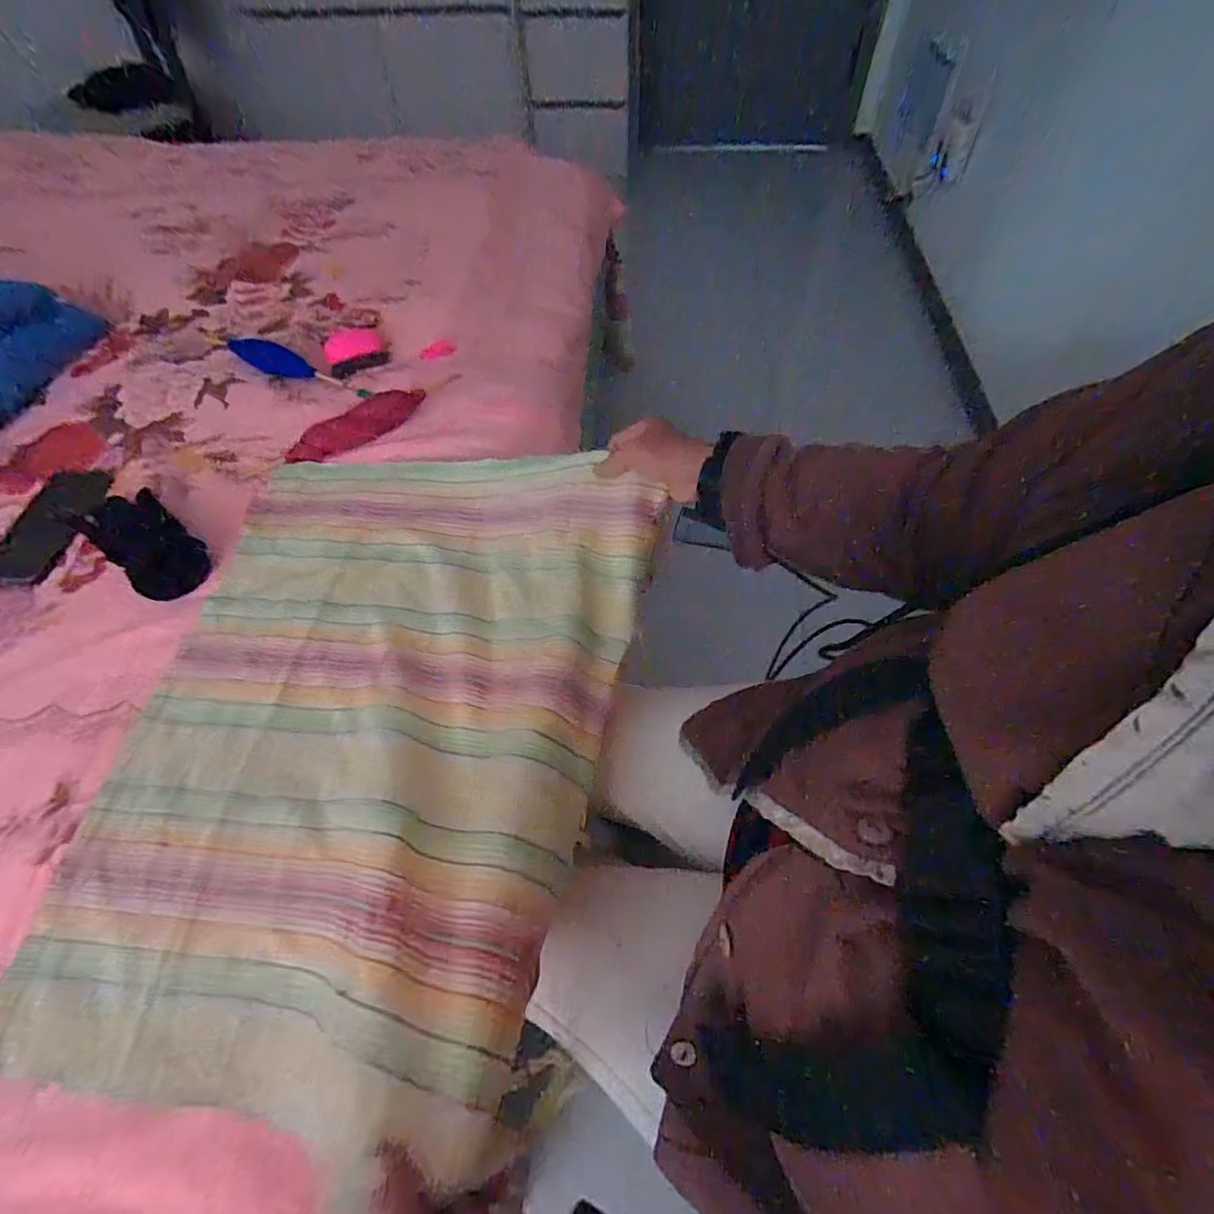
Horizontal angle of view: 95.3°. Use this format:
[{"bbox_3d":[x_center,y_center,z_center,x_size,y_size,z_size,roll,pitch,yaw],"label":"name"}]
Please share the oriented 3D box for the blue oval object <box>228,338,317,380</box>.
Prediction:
[{"bbox_3d":[-0.492,-0.362,0.804,0.134,0.025,0.050,22,58,1],"label":"blue oval object"}]

